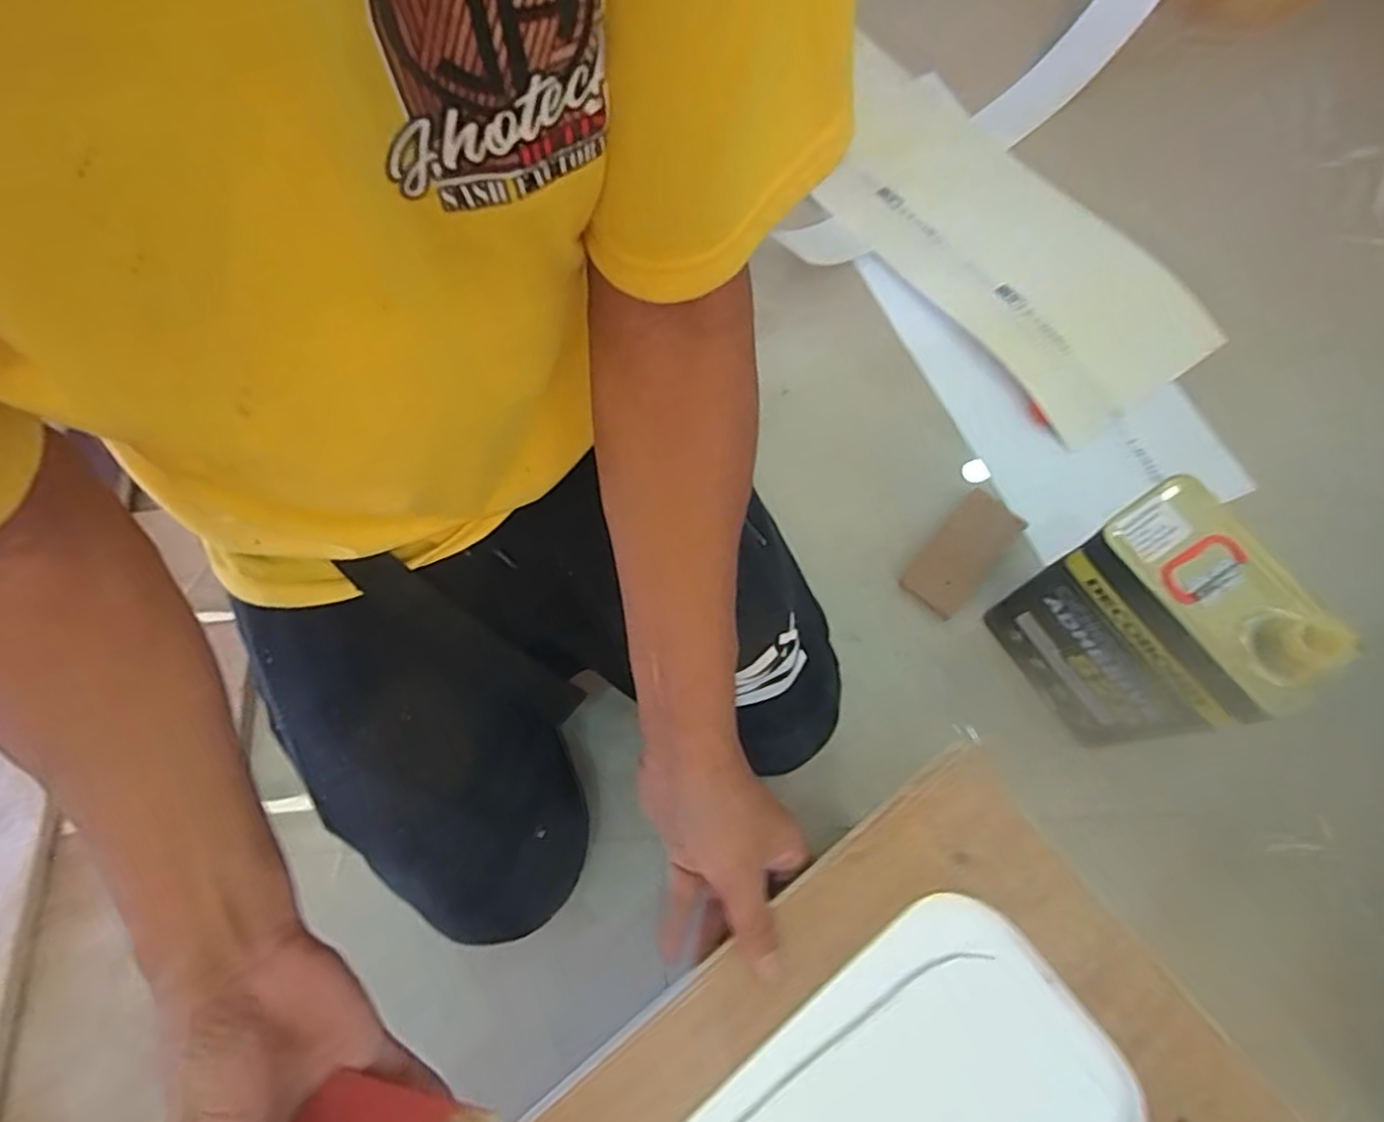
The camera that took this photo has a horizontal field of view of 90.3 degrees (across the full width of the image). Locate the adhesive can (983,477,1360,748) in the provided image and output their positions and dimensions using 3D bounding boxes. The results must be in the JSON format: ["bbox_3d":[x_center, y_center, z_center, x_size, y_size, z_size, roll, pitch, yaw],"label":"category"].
[{"bbox_3d":[0.355,0.059,0.559,0.090,0.227,0.159,-28,72,-8],"label":"adhesive can"}]

